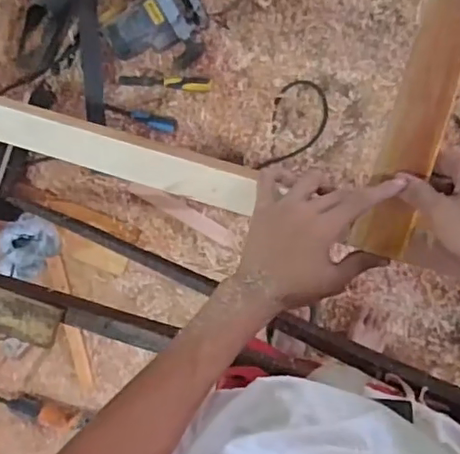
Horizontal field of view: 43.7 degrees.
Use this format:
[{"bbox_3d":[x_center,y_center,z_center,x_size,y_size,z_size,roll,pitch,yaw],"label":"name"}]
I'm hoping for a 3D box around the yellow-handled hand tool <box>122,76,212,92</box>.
[{"bbox_3d":[-0.170,-0.381,1.504,0.248,0.020,0.039,8,90,7],"label":"yellow-handled hand tool"}]

